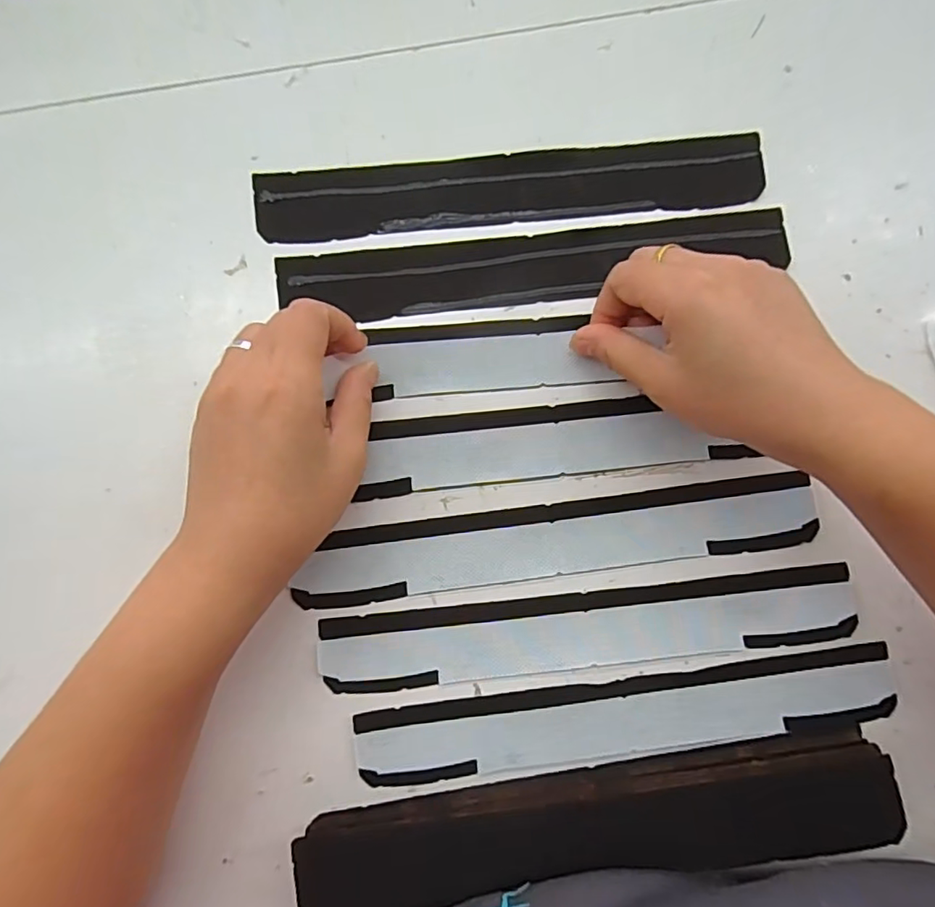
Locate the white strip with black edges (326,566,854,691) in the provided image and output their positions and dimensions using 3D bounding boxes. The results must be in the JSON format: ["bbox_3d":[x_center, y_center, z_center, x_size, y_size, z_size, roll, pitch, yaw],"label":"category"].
[{"bbox_3d":[0.060,0.087,0.283,0.257,0.007,0.039,-6,88,-2],"label":"white strip with black edges"}]

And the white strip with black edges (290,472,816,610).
[{"bbox_3d":[0.045,0.043,0.288,0.252,0.010,0.036,-8,88,-2],"label":"white strip with black edges"}]

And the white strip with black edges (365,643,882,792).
[{"bbox_3d":[0.077,0.129,0.278,0.256,0.004,0.040,-7,88,-2],"label":"white strip with black edges"}]

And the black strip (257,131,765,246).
[{"bbox_3d":[0.023,-0.137,0.295,0.256,0.004,0.035,-6,88,-2],"label":"black strip"}]

